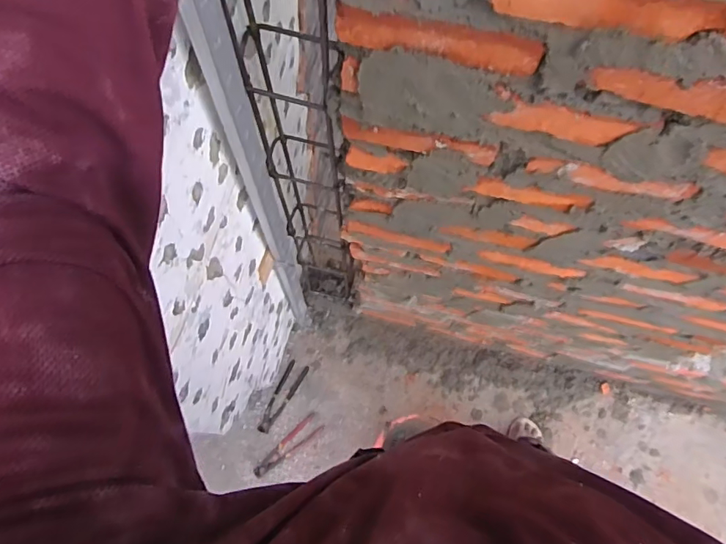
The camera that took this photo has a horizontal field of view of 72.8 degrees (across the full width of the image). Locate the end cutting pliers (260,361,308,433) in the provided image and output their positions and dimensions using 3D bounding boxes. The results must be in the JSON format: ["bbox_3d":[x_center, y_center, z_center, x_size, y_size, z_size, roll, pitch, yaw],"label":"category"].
[{"bbox_3d":[-0.237,0.366,1.440,0.058,0.021,0.216,27,72,8],"label":"end cutting pliers"}]

